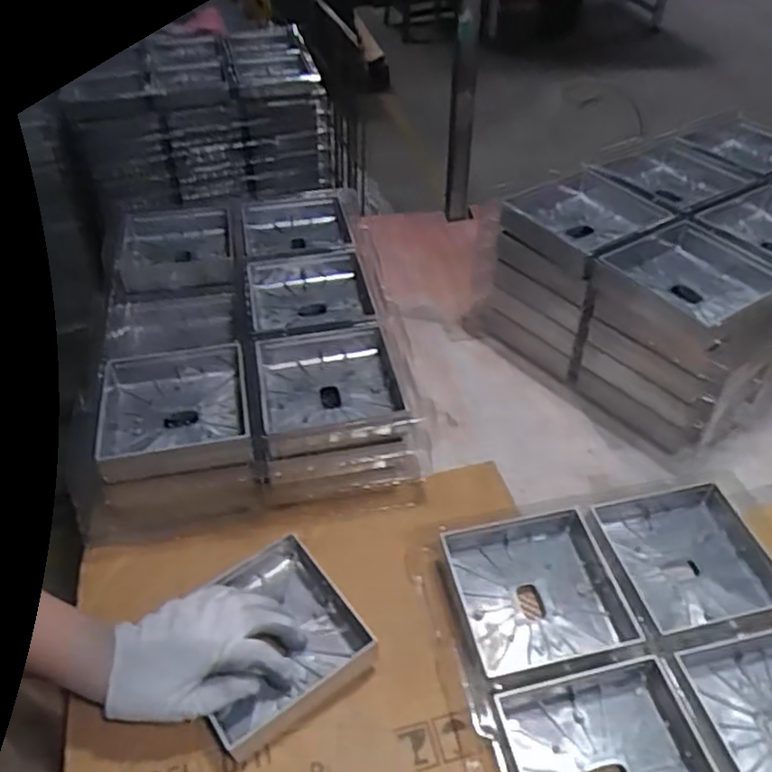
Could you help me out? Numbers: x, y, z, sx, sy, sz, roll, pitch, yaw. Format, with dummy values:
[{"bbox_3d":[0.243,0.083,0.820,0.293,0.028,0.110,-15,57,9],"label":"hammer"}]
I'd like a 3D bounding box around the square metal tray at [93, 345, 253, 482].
[{"bbox_3d":[-0.207,0.026,0.658,0.143,0.042,0.155,-9,44,-10],"label":"square metal tray"}]

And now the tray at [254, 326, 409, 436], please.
[{"bbox_3d":[-0.058,0.005,0.677,0.137,0.039,0.145,-8,44,-9],"label":"tray"}]

